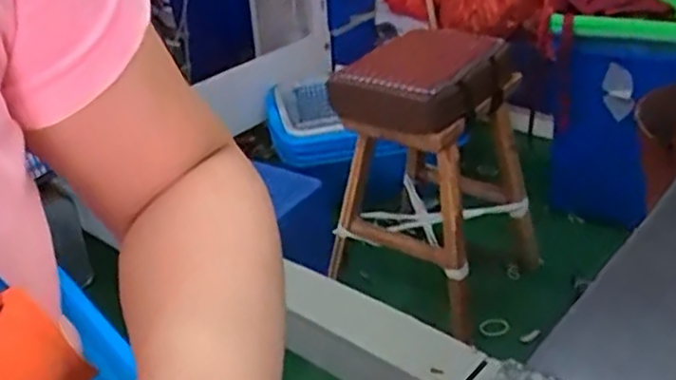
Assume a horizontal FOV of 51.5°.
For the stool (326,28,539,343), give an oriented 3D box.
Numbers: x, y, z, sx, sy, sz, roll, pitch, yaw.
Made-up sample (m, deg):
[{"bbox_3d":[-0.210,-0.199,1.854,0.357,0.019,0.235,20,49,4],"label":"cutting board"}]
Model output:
[{"bbox_3d":[0.220,-0.039,1.536,0.341,0.512,0.391,14,33,30],"label":"stool"}]

